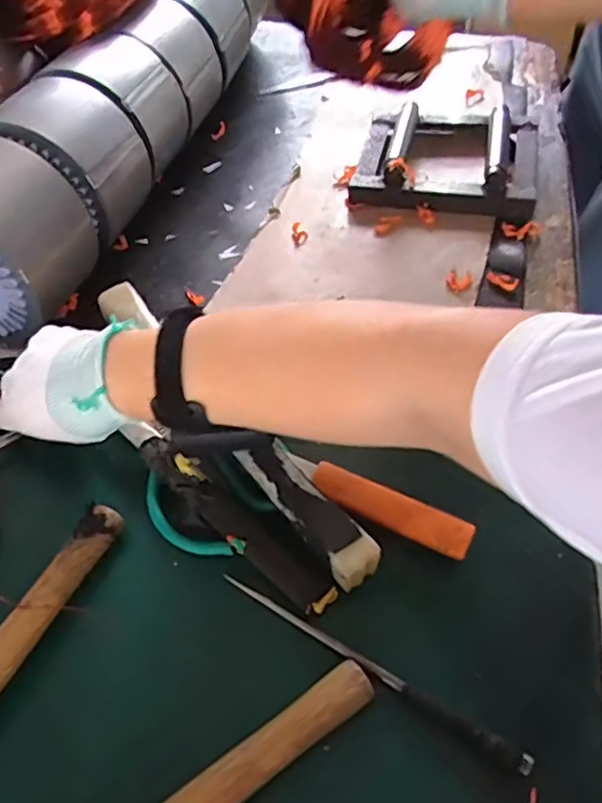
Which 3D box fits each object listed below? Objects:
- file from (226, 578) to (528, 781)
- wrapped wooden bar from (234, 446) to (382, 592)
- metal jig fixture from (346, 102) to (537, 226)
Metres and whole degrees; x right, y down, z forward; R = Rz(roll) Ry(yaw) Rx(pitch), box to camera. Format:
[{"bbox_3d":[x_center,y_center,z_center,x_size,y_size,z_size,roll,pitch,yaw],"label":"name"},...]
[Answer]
[{"bbox_3d":[0.039,0.162,0.371,0.205,0.012,0.010,23,55,24],"label":"file"},{"bbox_3d":[0.005,0.073,0.413,0.033,0.036,0.117,-31,57,-21],"label":"wrapped wooden bar"},{"bbox_3d":[0.173,-0.293,0.726,0.207,0.046,0.208,10,51,15],"label":"metal jig fixture"}]

